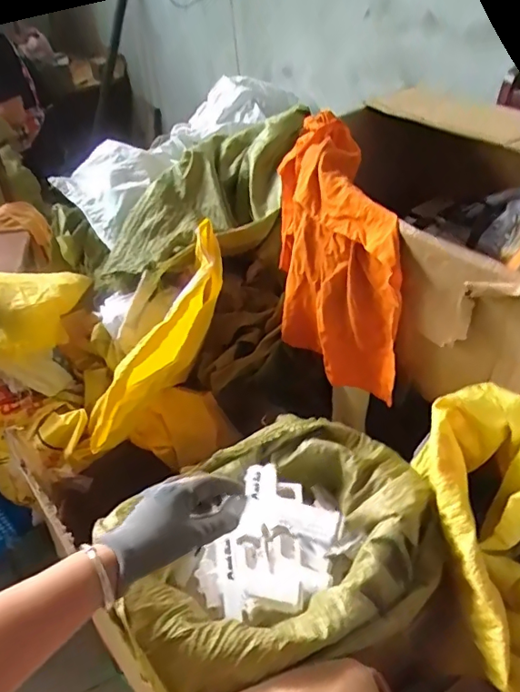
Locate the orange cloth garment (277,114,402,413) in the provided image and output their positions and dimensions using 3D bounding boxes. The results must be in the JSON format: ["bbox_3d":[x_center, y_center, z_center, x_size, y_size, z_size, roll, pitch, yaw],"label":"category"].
[{"bbox_3d":[0.138,-0.146,0.974,0.153,0.439,0.358,-11,41,-9],"label":"orange cloth garment"}]

